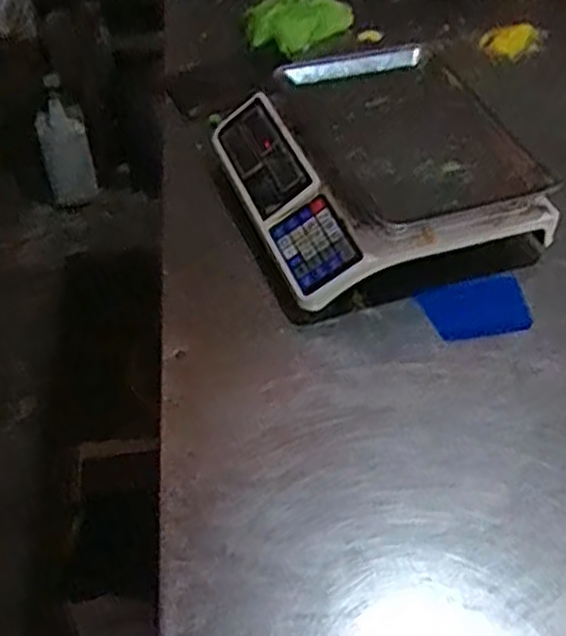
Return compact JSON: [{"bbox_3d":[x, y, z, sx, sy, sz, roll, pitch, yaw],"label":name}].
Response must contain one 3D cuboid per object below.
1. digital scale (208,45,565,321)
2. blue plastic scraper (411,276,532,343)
[{"bbox_3d":[0.113,-0.178,0.984,0.318,0.151,0.331,-13,52,-16],"label":"digital scale"},{"bbox_3d":[0.223,-0.010,0.911,0.122,0.004,0.077,-10,57,-8],"label":"blue plastic scraper"}]

